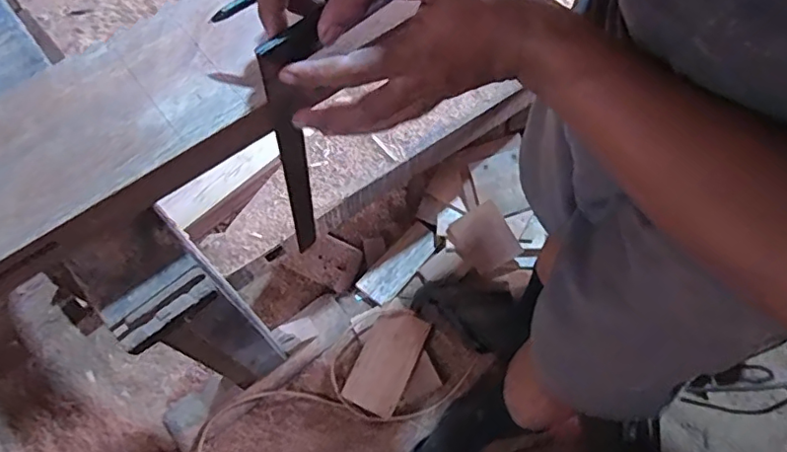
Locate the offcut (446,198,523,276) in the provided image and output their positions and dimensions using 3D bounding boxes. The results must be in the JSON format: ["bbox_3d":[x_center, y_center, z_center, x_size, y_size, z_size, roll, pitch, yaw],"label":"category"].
[{"bbox_3d":[0.196,0.029,1.208,0.118,0.010,0.138,-32,97,13],"label":"offcut"}]

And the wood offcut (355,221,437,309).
[{"bbox_3d":[0.012,0.076,1.185,0.080,0.023,0.203,36,71,15],"label":"wood offcut"}]

